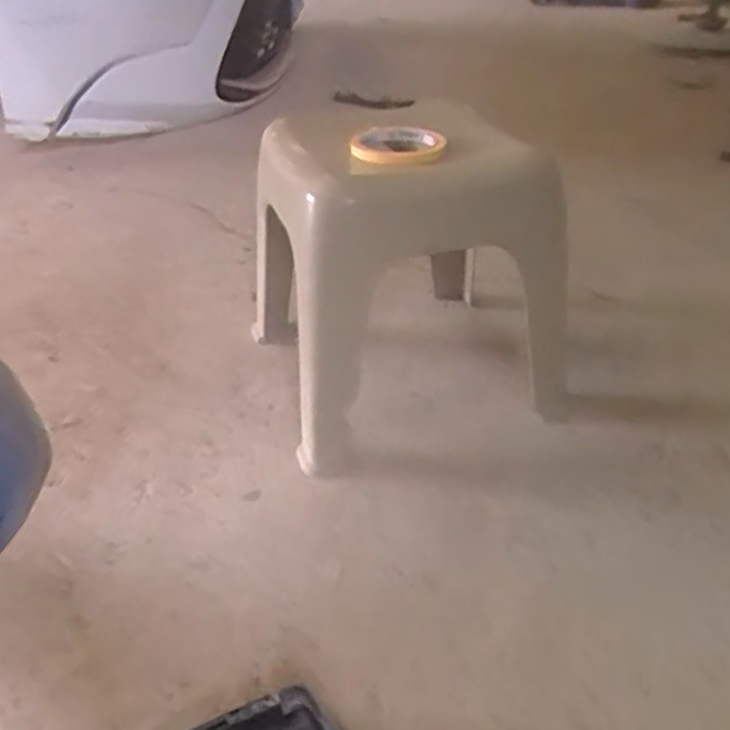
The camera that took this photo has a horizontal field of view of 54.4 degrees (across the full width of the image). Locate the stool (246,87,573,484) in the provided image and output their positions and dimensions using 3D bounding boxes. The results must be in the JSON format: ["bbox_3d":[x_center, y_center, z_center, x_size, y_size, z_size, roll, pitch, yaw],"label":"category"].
[{"bbox_3d":[0.024,-0.109,0.822,0.269,0.311,0.333,-10,36,-14],"label":"stool"}]

